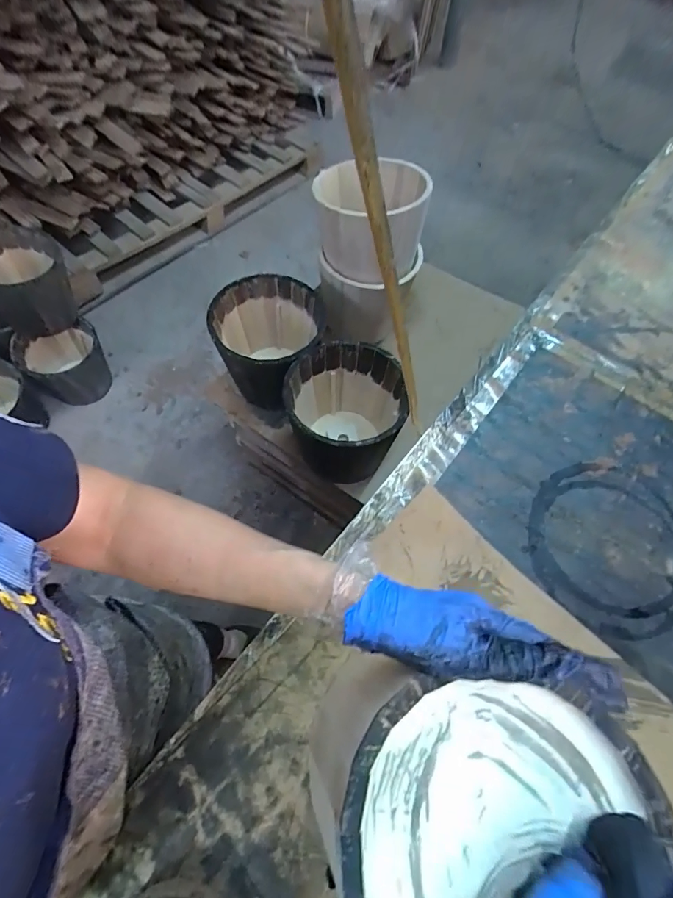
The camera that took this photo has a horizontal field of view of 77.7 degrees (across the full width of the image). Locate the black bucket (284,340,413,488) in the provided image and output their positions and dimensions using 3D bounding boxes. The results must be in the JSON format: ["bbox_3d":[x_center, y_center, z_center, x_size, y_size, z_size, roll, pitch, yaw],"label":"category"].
[{"bbox_3d":[0.014,-0.059,0.833,0.210,0.220,0.214,0,62,-1],"label":"black bucket"}]

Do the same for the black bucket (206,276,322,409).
[{"bbox_3d":[-0.145,-0.201,0.892,0.208,0.192,0.265,1,62,0],"label":"black bucket"}]

